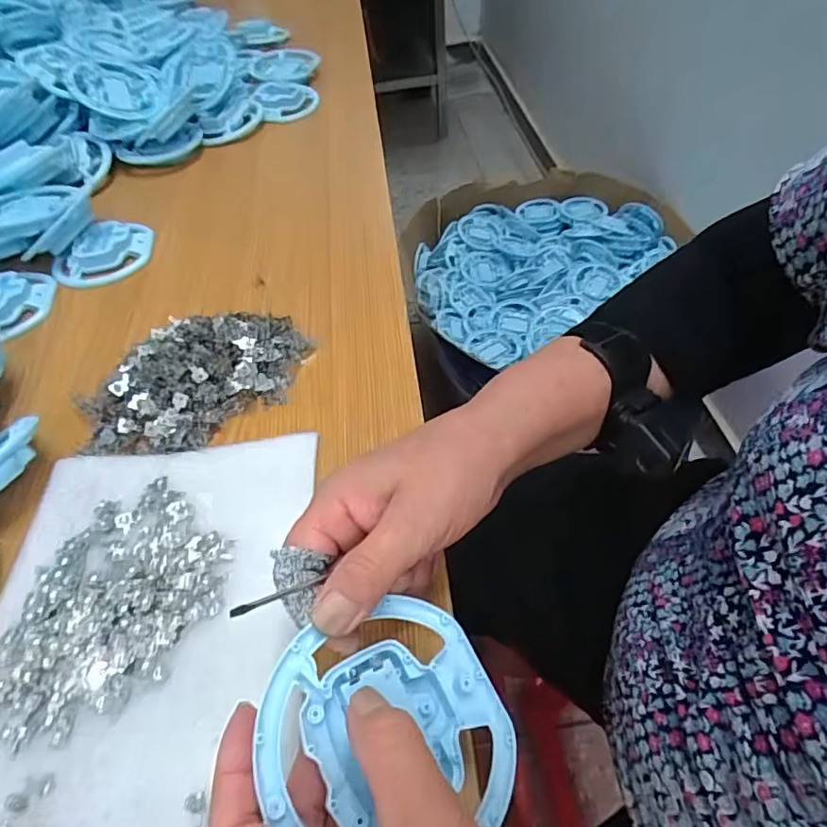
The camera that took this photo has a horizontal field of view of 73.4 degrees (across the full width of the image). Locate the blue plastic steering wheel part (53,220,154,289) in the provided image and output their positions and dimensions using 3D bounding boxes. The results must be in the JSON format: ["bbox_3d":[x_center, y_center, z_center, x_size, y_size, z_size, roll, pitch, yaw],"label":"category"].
[{"bbox_3d":[-0.312,-0.161,0.557,0.099,0.027,0.076,-26,53,-14],"label":"blue plastic steering wheel part"}]

